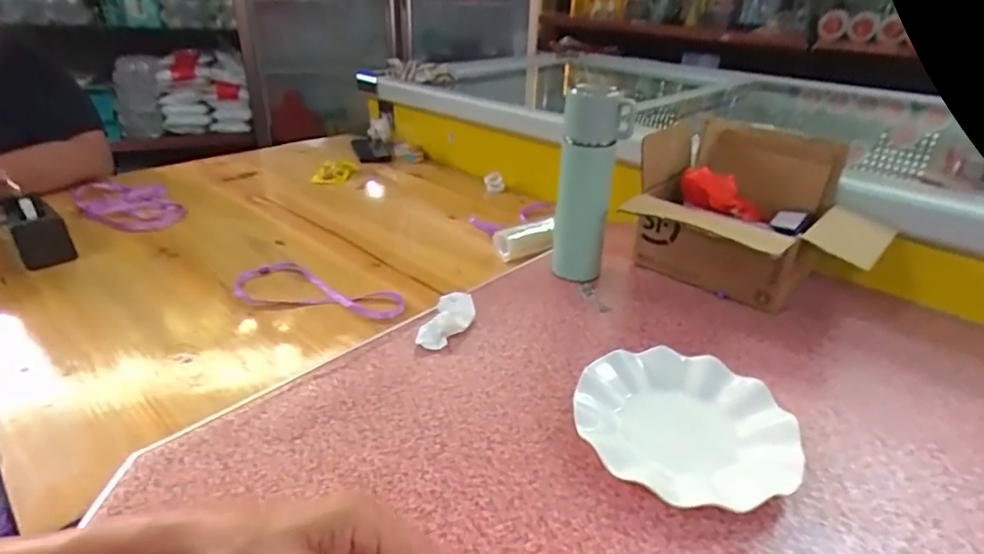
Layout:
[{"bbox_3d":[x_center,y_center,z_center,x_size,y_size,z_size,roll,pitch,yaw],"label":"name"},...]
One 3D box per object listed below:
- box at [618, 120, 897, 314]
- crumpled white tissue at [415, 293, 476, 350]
[{"bbox_3d":[0.331,-0.077,0.692,0.272,0.175,0.199,15,33,23],"label":"box"},{"bbox_3d":[-0.050,0.051,0.612,0.042,0.026,0.083,11,31,16],"label":"crumpled white tissue"}]

